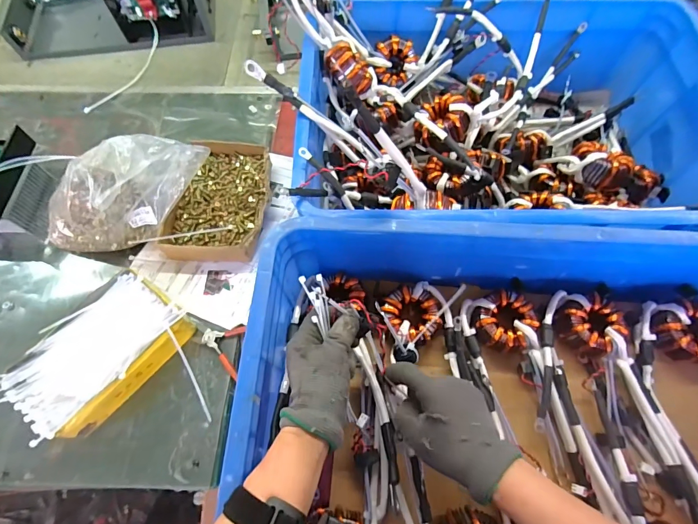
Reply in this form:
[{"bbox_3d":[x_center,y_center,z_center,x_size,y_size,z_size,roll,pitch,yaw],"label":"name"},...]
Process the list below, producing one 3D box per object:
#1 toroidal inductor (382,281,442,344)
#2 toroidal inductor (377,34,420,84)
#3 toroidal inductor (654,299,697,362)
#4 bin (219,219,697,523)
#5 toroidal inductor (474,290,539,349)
[{"bbox_3d":[0.084,0.070,0.487,0.071,0.043,0.073,0,66,0],"label":"toroidal inductor"},{"bbox_3d":[0.074,-0.336,0.621,0.068,0.035,0.071,-2,119,-3],"label":"toroidal inductor"},{"bbox_3d":[0.438,0.089,0.481,0.080,0.033,0.073,-38,71,-16],"label":"toroidal inductor"},{"bbox_3d":[0.204,0.171,0.407,0.611,0.154,0.427,1,66,0],"label":"bin"},{"bbox_3d":[0.204,0.074,0.479,0.064,0.021,0.073,35,70,14],"label":"toroidal inductor"}]

